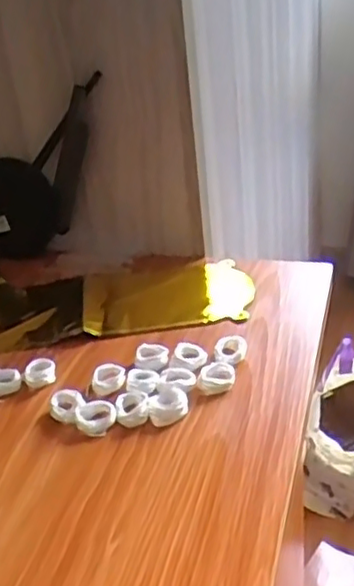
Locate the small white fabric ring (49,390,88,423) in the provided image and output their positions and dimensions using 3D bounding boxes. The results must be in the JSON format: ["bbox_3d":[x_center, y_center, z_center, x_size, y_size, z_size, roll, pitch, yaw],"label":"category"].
[{"bbox_3d":[-0.089,0.089,0.524,0.032,0.013,0.024,13,33,30],"label":"small white fabric ring"}]

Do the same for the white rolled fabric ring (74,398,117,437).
[{"bbox_3d":[-0.063,0.094,0.509,0.029,0.010,0.031,-4,28,2],"label":"white rolled fabric ring"}]

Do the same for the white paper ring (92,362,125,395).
[{"bbox_3d":[-0.057,0.071,0.550,0.027,0.012,0.026,-4,28,2],"label":"white paper ring"}]

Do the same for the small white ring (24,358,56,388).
[{"bbox_3d":[-0.118,0.068,0.567,0.026,0.012,0.025,-12,29,-12],"label":"small white ring"}]

